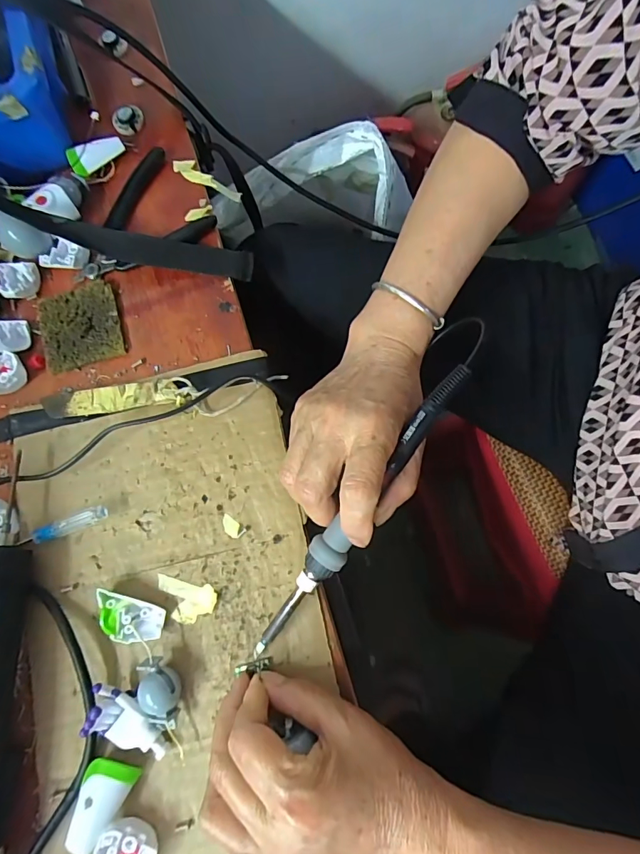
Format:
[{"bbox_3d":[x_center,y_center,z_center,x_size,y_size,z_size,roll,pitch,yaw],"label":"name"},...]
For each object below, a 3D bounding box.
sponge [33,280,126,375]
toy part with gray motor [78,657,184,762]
[{"bbox_3d":[-0.182,-0.077,0.330,0.061,0.004,0.063,-16,77,2],"label":"sponge"},{"bbox_3d":[-0.110,0.166,0.262,0.049,0.025,0.050,-1,78,5],"label":"toy part with gray motor"}]

